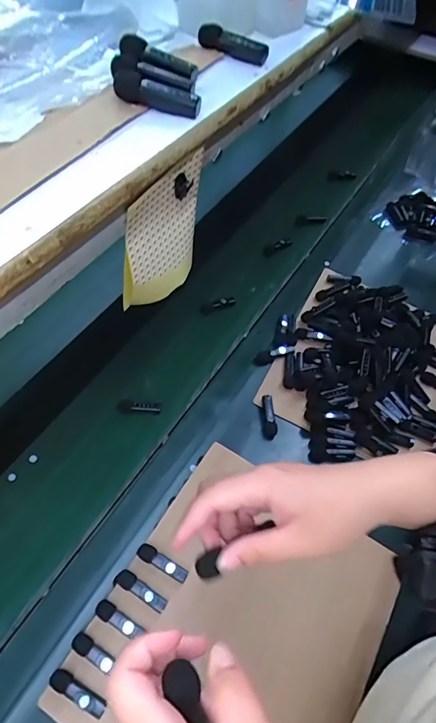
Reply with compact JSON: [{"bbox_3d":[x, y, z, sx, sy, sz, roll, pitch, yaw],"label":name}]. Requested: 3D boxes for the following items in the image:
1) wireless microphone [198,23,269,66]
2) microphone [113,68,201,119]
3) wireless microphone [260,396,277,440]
[{"bbox_3d":[0.012,-0.283,0.398,0.066,0.015,0.019,24,57,12],"label":"wireless microphone"},{"bbox_3d":[-0.045,-0.198,0.332,0.066,0.016,0.016,16,56,7],"label":"microphone"},{"bbox_3d":[0.079,0.087,0.706,0.020,0.023,0.067,1,55,-4],"label":"wireless microphone"}]

